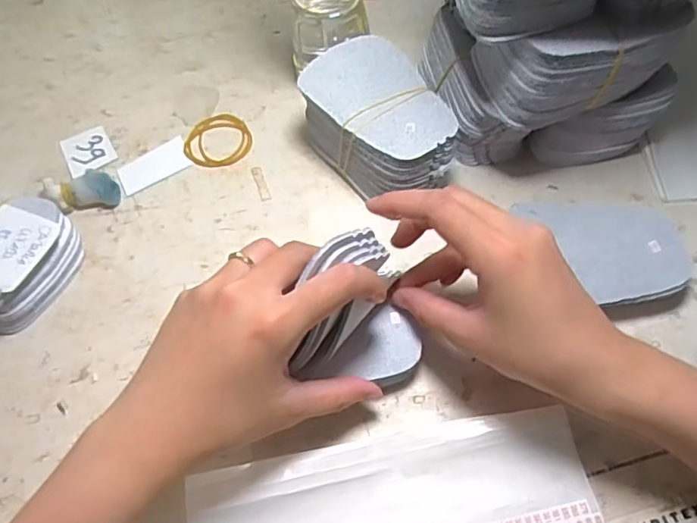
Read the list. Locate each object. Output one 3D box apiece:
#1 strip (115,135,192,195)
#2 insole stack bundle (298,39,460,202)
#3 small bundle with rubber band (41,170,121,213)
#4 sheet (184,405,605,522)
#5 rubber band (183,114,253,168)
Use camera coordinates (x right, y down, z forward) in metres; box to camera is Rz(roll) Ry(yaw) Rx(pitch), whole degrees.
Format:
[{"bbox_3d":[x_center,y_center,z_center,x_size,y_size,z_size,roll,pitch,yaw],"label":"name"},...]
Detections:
[{"bbox_3d":[-0.137,-0.068,0.412,0.051,0.004,0.027,-32,65,-15],"label":"strip"},{"bbox_3d":[0.020,-0.086,0.387,0.073,0.058,0.105,-28,64,-13],"label":"insole stack bundle"},{"bbox_3d":[-0.177,-0.049,0.390,0.042,0.026,0.021,-13,62,-6],"label":"small bundle with rubber band"},{"bbox_3d":[0.023,0.127,0.298,0.200,0.013,0.073,-11,62,-5],"label":"sheet"},{"bbox_3d":[-0.093,-0.088,0.423,0.046,0.004,0.048,-1,61,1],"label":"rubber band"}]

